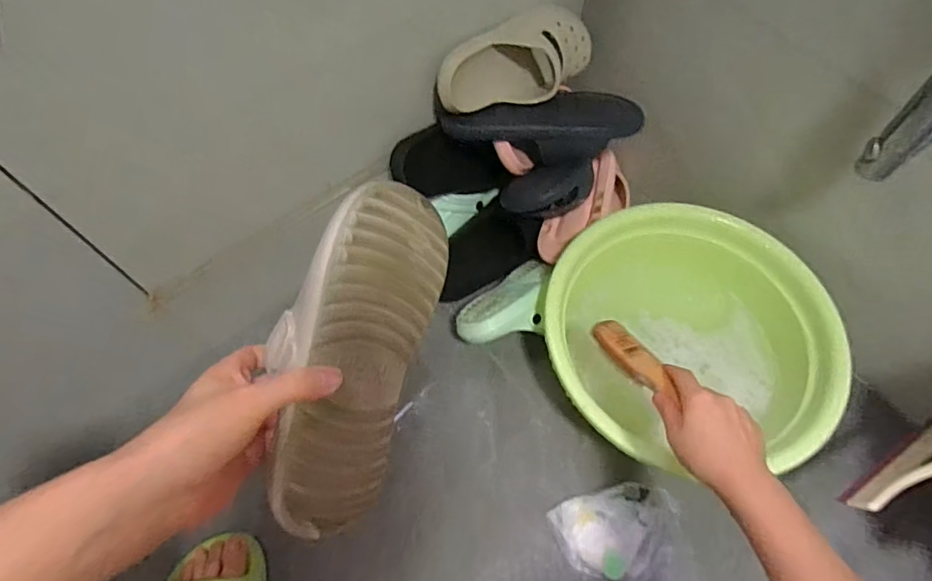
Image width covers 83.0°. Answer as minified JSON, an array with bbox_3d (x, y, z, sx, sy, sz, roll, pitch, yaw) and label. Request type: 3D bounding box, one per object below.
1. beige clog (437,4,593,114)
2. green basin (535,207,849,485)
[{"bbox_3d":[0.075,-0.286,0.683,0.237,0.090,0.085,-34,67,-18],"label":"beige clog"},{"bbox_3d":[0.273,0.075,0.687,0.348,0.143,0.330,5,61,2],"label":"green basin"}]

